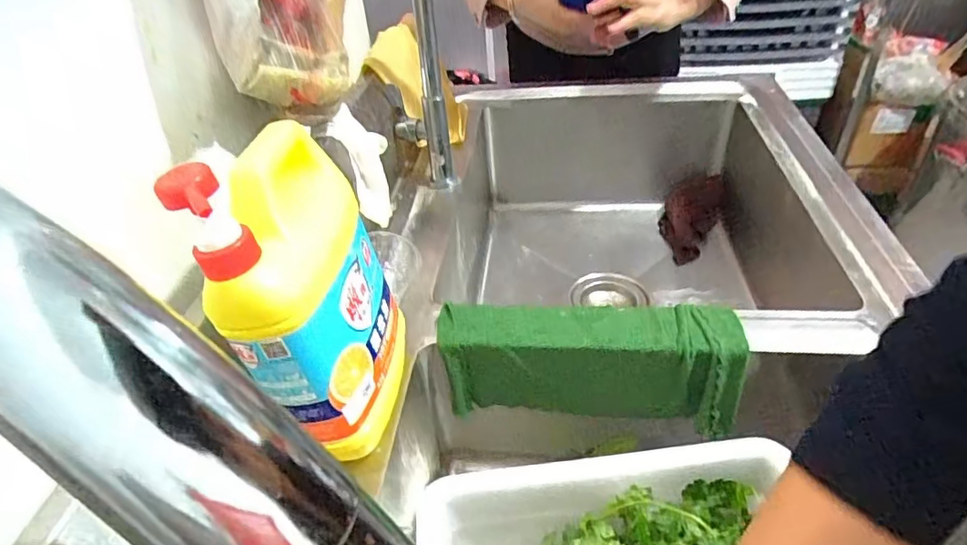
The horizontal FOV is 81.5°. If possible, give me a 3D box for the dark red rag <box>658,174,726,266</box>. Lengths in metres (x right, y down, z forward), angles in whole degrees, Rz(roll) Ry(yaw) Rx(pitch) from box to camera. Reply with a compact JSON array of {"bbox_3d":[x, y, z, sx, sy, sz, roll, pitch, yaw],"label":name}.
[{"bbox_3d":[0.350,-0.089,0.946,0.098,0.080,0.150,10,42,18],"label":"dark red rag"}]

